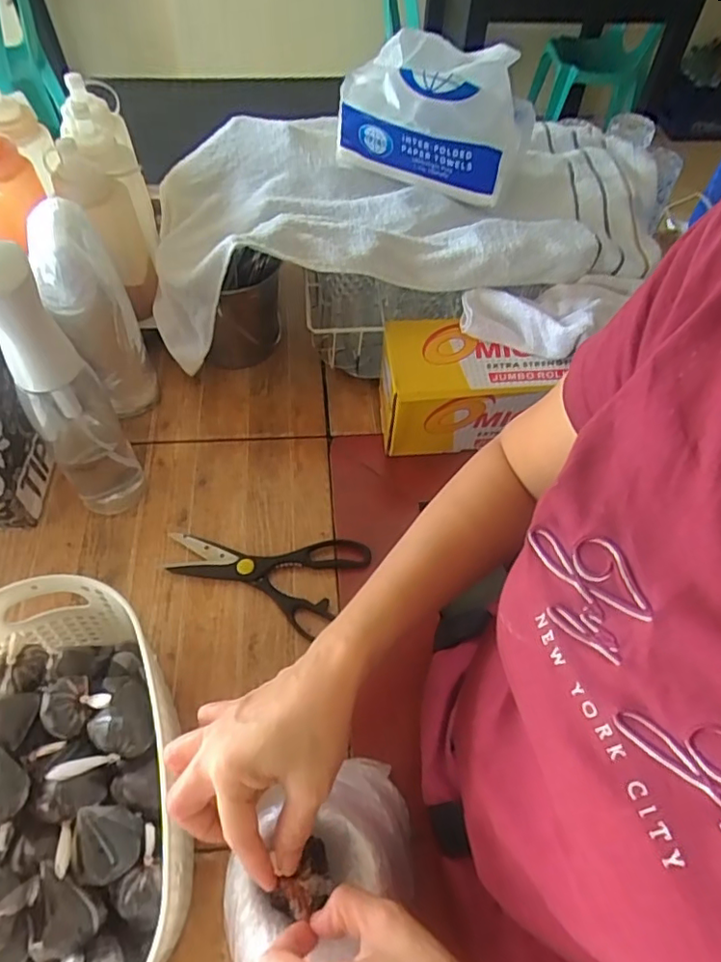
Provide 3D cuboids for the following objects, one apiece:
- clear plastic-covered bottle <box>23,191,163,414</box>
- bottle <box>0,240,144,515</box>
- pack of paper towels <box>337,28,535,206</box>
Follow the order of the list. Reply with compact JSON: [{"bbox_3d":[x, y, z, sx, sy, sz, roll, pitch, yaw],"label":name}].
[{"bbox_3d":[-0.265,-0.160,0.590,0.069,0.216,0.090,-14,57,-12],"label":"clear plastic-covered bottle"},{"bbox_3d":[-0.257,-0.071,0.501,0.067,0.283,0.055,-28,61,-20],"label":"bottle"},{"bbox_3d":[0.081,-0.390,0.622,0.188,0.110,0.107,31,59,17],"label":"pack of paper towels"}]

